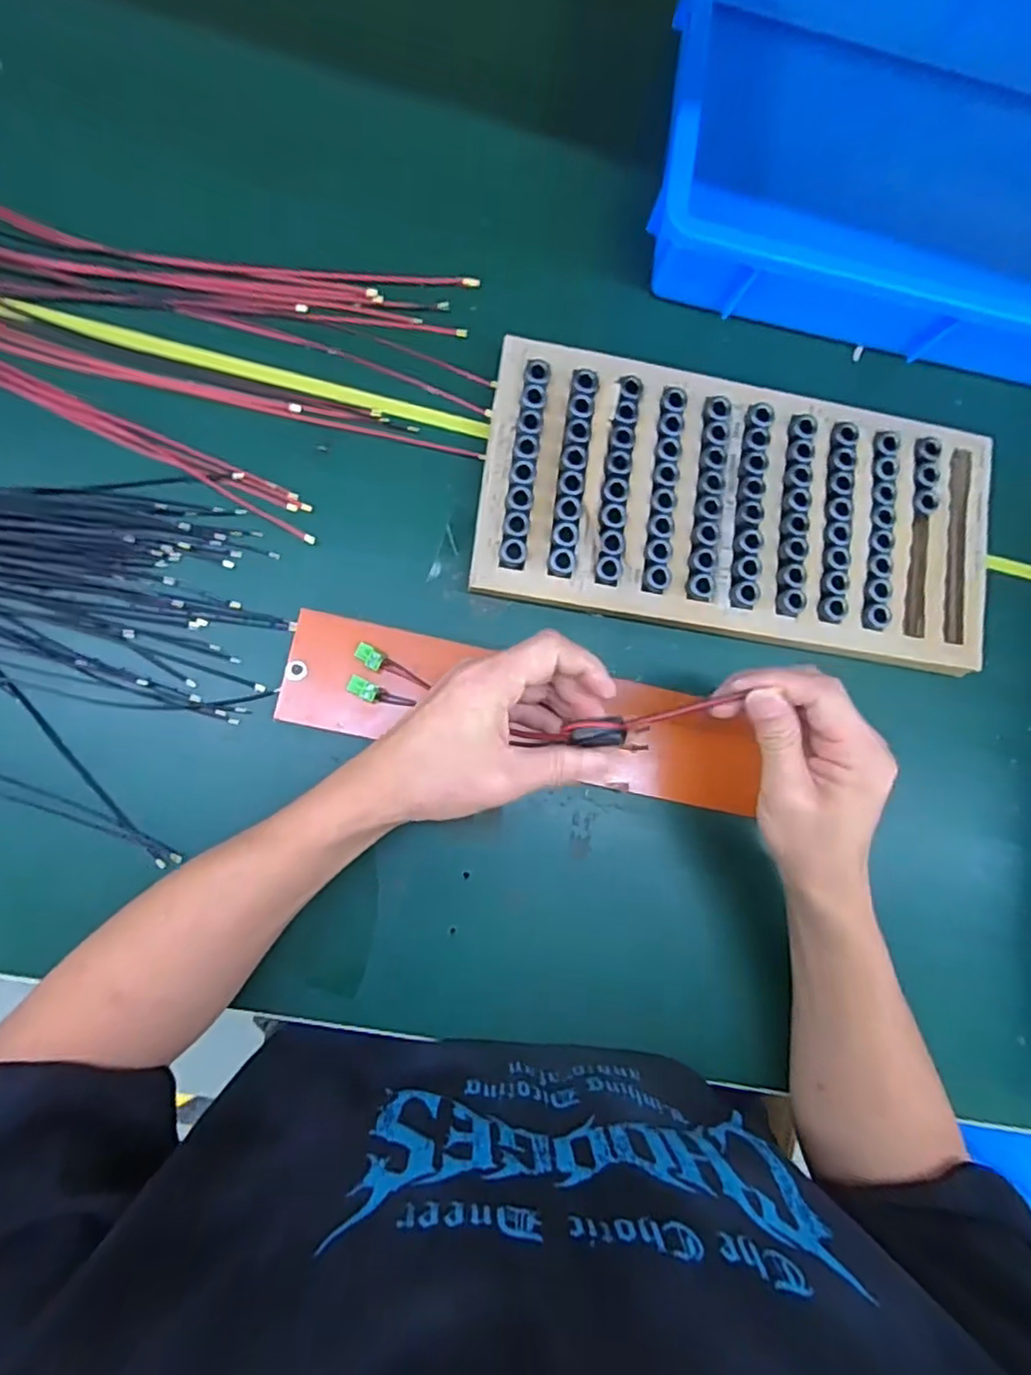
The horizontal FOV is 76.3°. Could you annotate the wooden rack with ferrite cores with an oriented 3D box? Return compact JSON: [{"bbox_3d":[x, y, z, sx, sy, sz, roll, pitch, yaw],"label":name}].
[{"bbox_3d":[0.158,-0.122,0.460,0.359,0.033,0.173,9,83,-7],"label":"wooden rack with ferrite cores"}]

